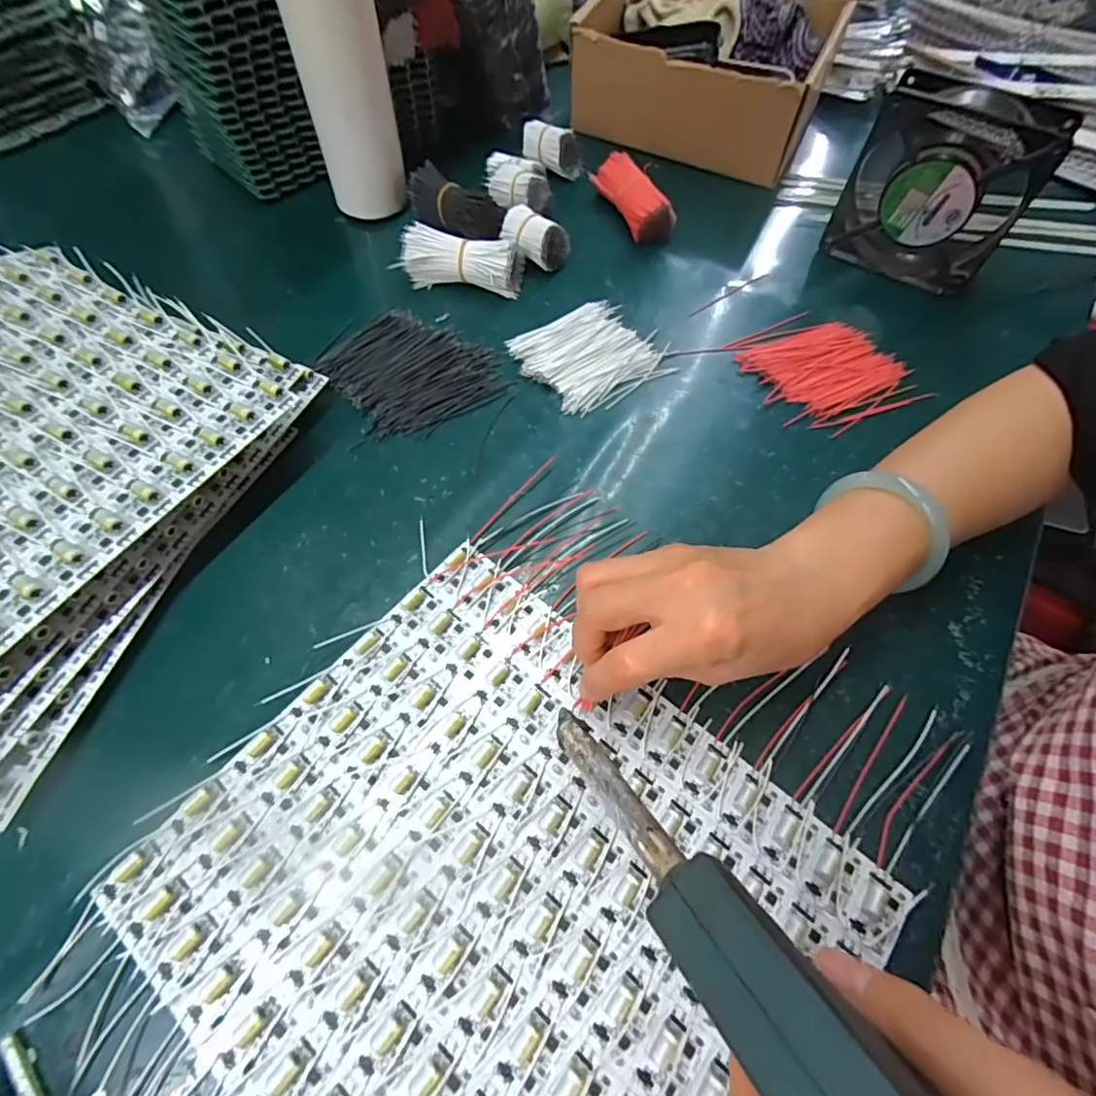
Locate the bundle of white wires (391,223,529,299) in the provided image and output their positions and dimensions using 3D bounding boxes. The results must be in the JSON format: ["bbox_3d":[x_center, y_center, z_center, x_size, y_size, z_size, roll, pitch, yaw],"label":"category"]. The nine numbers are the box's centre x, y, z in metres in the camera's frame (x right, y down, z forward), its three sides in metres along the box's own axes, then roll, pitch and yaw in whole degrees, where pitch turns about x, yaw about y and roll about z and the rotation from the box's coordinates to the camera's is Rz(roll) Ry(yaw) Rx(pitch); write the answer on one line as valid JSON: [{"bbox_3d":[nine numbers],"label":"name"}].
[{"bbox_3d":[-0.069,-0.228,0.435,0.094,0.036,0.035,5,62,2],"label":"bundle of white wires"}]

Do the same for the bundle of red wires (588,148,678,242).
[{"bbox_3d":[0.075,-0.305,0.474,0.041,0.031,0.090,-31,67,-17],"label":"bundle of red wires"}]

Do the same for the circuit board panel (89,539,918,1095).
[{"bbox_3d":[-0.020,0.157,0.251,0.285,0.008,0.242,37,67,17],"label":"circuit board panel"}]

